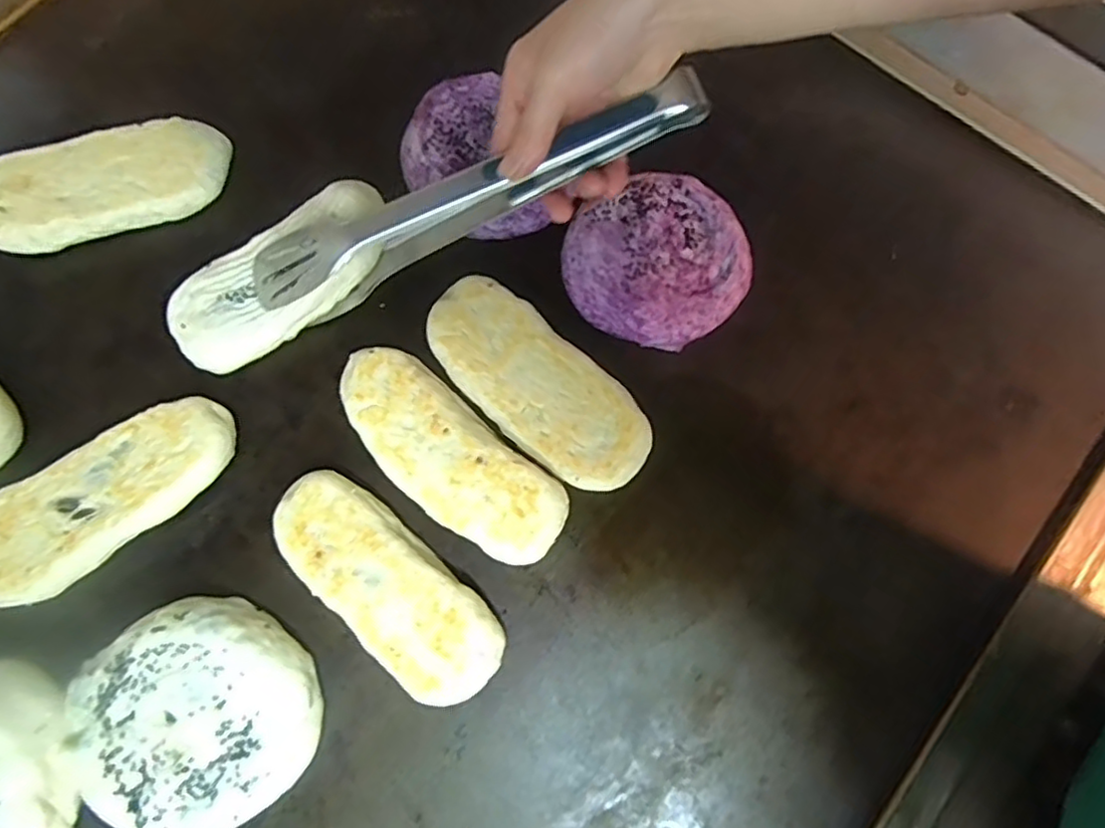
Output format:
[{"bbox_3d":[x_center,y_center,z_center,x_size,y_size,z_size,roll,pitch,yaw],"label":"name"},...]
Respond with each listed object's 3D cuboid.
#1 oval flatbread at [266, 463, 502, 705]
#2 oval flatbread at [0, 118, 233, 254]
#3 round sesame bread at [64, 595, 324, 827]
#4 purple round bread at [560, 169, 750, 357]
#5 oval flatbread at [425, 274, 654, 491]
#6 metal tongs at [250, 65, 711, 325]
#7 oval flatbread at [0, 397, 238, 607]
[{"bbox_3d":[-0.092,0.095,0.364,0.146,0.029,0.058,42,79,8],"label":"oval flatbread"},{"bbox_3d":[-0.285,-0.144,0.414,0.152,0.022,0.063,-16,78,-5],"label":"oval flatbread"},{"bbox_3d":[-0.189,0.161,0.346,0.116,0.024,0.113,0,77,-1],"label":"round sesame bread"},{"bbox_3d":[0.066,-0.095,0.415,0.108,0.026,0.103,0,77,-1],"label":"purple round bread"},{"bbox_3d":[-0.010,-0.016,0.393,0.151,0.024,0.064,41,79,8],"label":"oval flatbread"},{"bbox_3d":[-0.049,-0.123,0.385,0.276,0.049,0.042,-20,77,11],"label":"metal tongs"},{"bbox_3d":[-0.256,0.047,0.374,0.156,0.024,0.065,-35,80,-9],"label":"oval flatbread"}]

